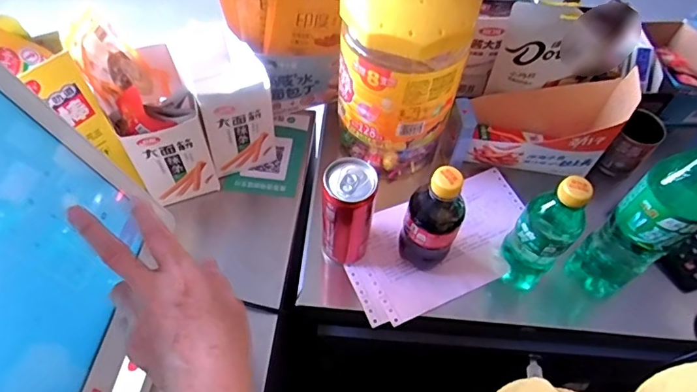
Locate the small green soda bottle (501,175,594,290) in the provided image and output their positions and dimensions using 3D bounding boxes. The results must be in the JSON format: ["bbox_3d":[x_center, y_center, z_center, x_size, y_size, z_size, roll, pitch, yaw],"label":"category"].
[{"bbox_3d":[0.215,0.038,0.532,0.058,0.160,0.052,39,63,20],"label":"small green soda bottle"}]

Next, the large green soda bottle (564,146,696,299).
[{"bbox_3d":[0.319,0.018,0.497,0.072,0.259,0.065,-32,64,-21],"label":"large green soda bottle"}]

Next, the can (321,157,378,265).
[{"bbox_3d":[-0.001,0.020,0.538,0.053,0.135,0.054,1,57,-2],"label":"can"}]

